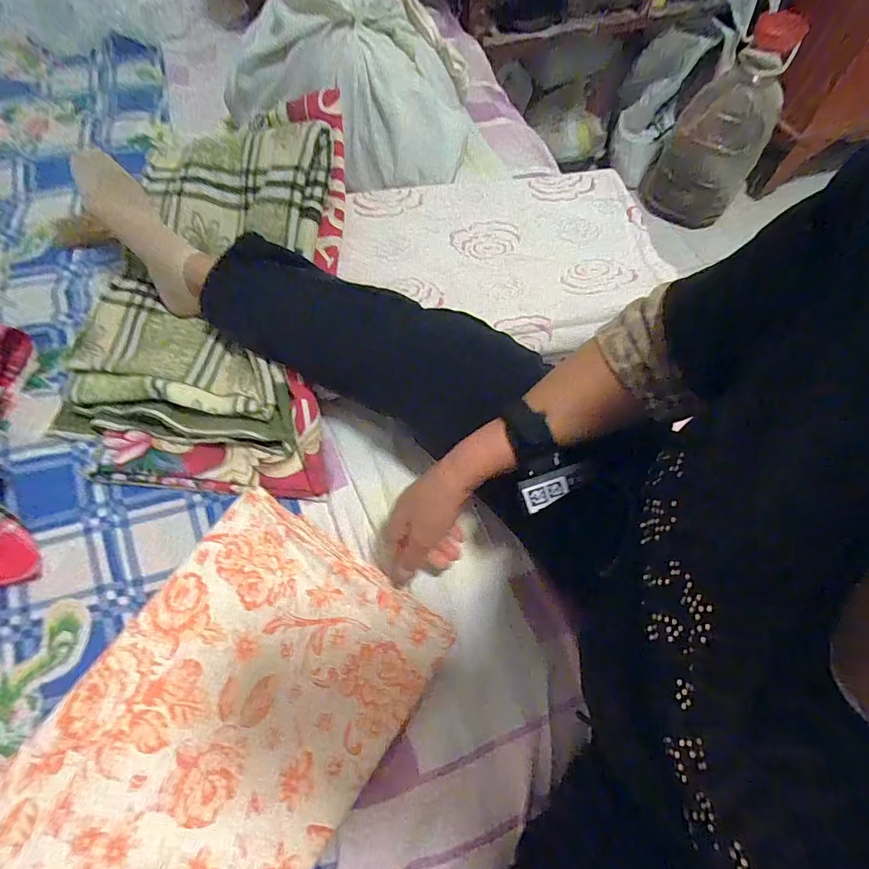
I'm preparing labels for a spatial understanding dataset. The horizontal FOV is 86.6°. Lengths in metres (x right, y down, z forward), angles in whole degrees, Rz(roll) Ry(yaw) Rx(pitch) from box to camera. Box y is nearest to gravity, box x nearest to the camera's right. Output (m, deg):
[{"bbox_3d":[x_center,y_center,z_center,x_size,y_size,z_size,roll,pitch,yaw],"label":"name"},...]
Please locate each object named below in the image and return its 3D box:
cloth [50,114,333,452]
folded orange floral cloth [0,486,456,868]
[{"bbox_3d":[-0.302,-0.205,0.610,0.312,0.067,0.451,3,79,10],"label":"cloth"},{"bbox_3d":[-0.235,0.310,0.404,0.276,0.035,0.493,32,68,16],"label":"folded orange floral cloth"}]

